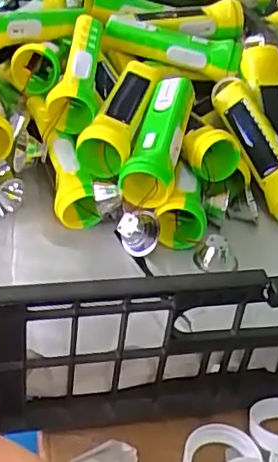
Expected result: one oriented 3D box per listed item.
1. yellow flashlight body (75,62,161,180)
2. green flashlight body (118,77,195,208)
[{"bbox_3d":[-0.012,-0.113,0.614,0.052,0.066,0.140,-15,39,37],"label":"yellow flashlight body"},{"bbox_3d":[0.021,-0.090,0.595,0.049,0.045,0.134,11,61,8],"label":"green flashlight body"}]

